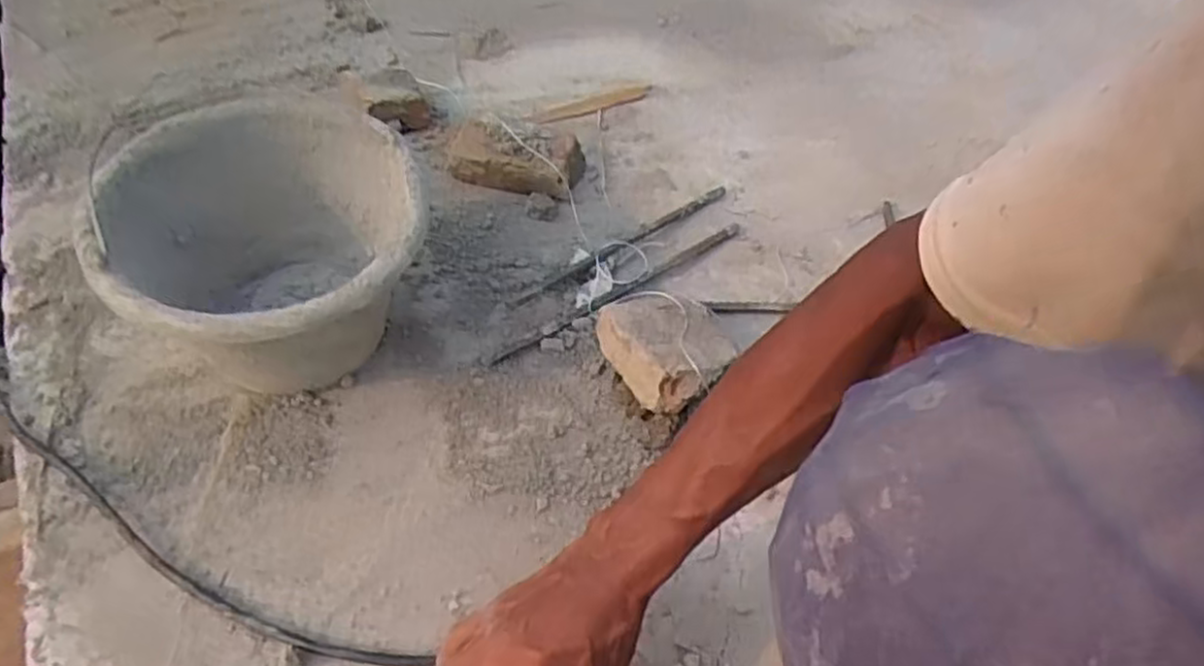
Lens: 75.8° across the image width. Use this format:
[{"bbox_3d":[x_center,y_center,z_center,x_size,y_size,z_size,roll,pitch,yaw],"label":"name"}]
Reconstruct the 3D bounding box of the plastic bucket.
[{"bbox_3d":[-0.272,-0.054,0.661,0.235,0.167,0.252,2,48,-3],"label":"plastic bucket"}]

